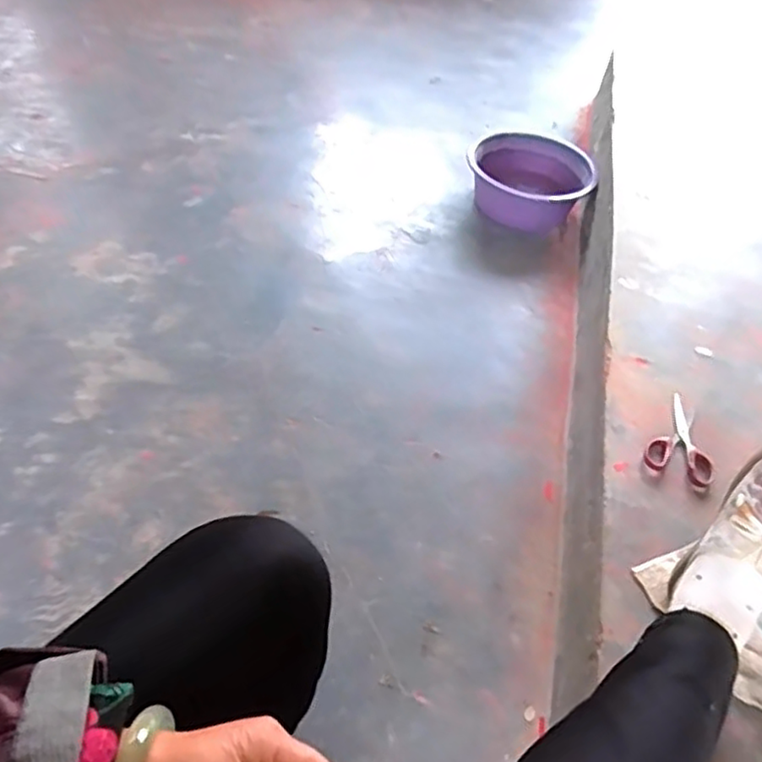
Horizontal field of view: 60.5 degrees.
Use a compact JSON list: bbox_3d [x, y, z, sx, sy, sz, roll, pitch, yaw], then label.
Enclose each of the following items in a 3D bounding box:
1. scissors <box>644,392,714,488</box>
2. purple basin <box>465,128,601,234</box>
[{"bbox_3d":[0.404,0.074,0.873,0.083,0.011,0.142,22,50,12],"label":"scissors"},{"bbox_3d":[0.332,-0.450,1.480,0.271,0.117,0.223,8,49,-1],"label":"purple basin"}]

